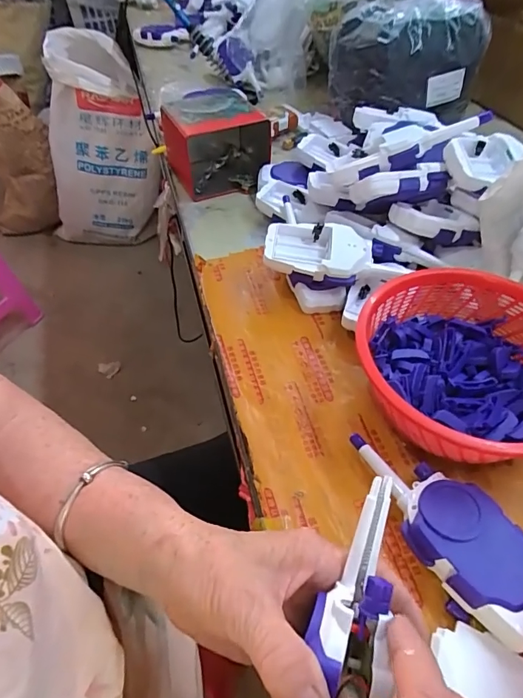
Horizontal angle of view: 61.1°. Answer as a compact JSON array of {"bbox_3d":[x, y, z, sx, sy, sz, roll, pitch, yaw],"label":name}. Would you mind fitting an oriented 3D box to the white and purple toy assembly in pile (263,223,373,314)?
[{"bbox_3d":[0.058,-0.087,0.472,0.106,0.062,0.068,1,52,2],"label":"white and purple toy assembly in pile"}]

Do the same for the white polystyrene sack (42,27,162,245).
[{"bbox_3d":[-0.509,-0.593,1.391,0.374,0.621,0.197,8,52,7],"label":"white polystyrene sack"}]

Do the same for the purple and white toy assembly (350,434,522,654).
[{"bbox_3d":[0.133,0.120,0.314,0.062,0.029,0.158,-22,55,-15],"label":"purple and white toy assembly"}]

